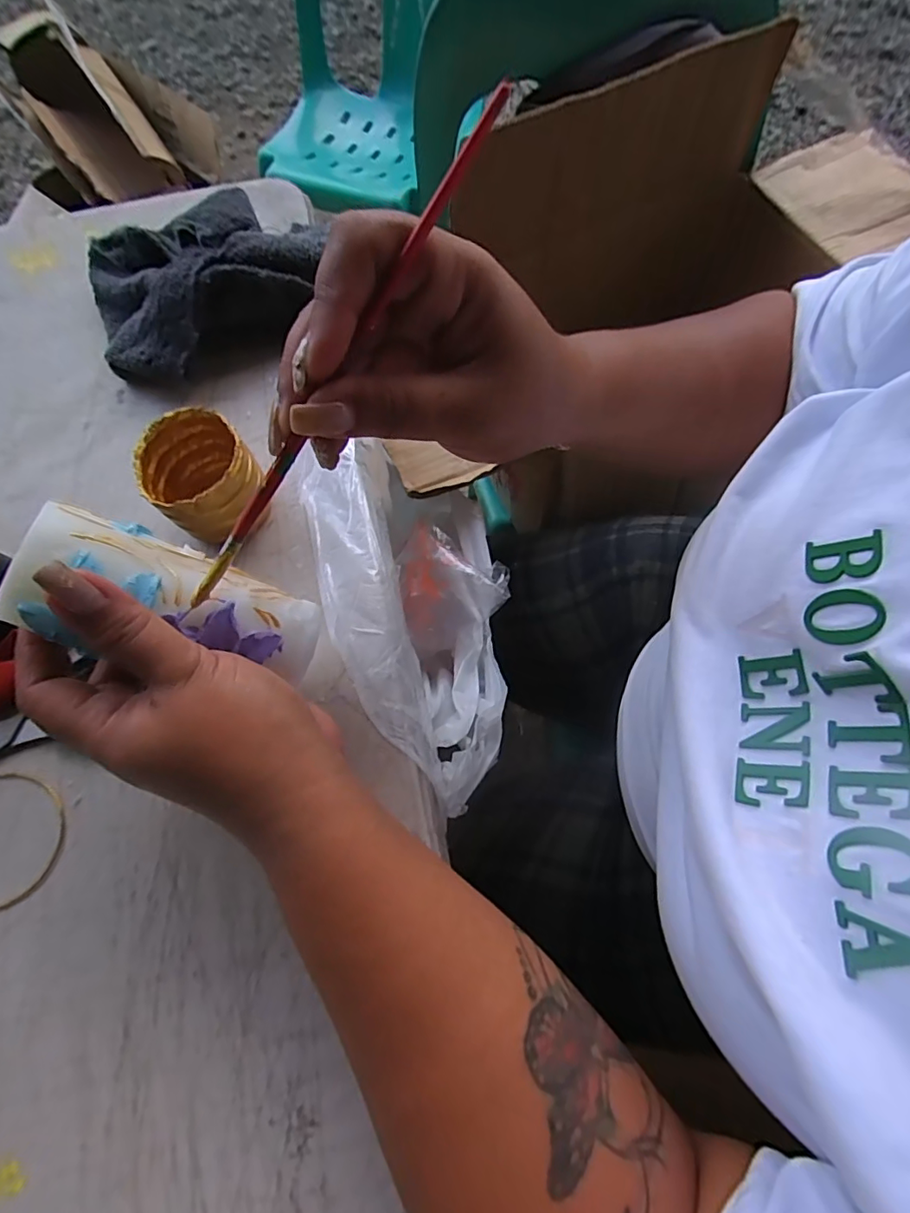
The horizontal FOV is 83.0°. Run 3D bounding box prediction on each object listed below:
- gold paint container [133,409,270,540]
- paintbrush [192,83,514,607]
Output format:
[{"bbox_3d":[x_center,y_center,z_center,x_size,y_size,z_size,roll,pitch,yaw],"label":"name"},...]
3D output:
[{"bbox_3d":[-0.136,-0.066,0.288,0.054,0.054,0.064,-41,73,-12],"label":"gold paint container"},{"bbox_3d":[-0.042,-0.070,0.168,0.005,0.005,0.187,46,110,17],"label":"paintbrush"}]

